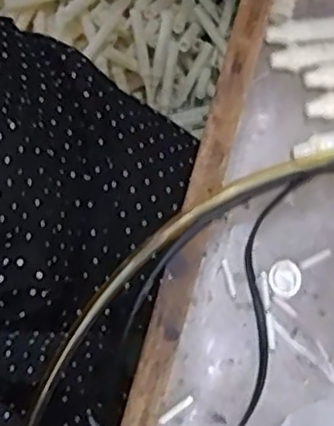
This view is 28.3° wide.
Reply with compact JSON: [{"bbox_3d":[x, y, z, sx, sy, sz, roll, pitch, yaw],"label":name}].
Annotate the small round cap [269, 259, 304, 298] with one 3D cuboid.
[{"bbox_3d":[0.069,0.038,0.384,0.019,0.008,0.019,0,76,1],"label":"small round cap"}]

